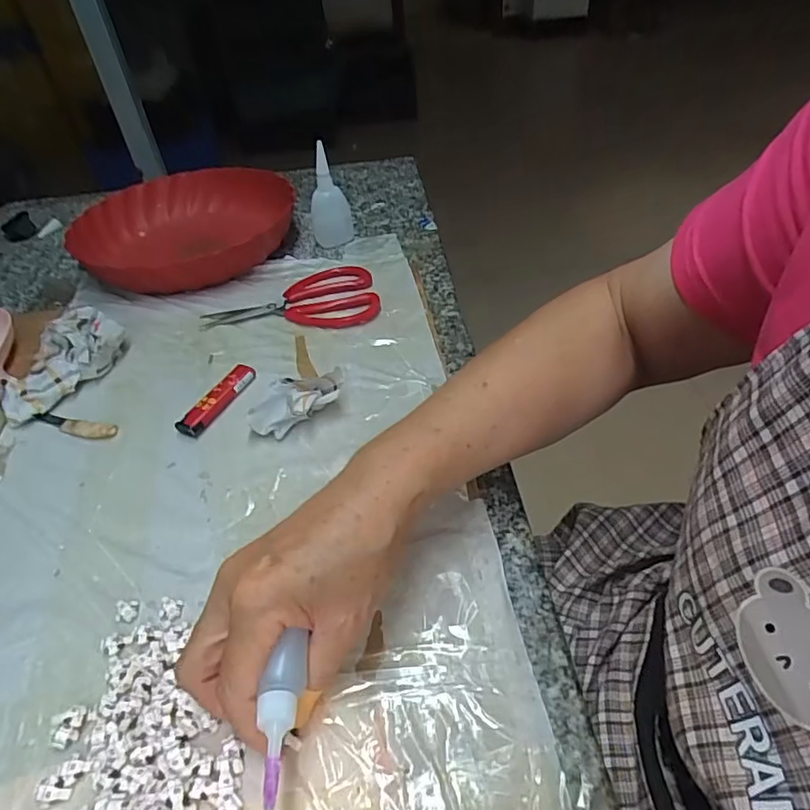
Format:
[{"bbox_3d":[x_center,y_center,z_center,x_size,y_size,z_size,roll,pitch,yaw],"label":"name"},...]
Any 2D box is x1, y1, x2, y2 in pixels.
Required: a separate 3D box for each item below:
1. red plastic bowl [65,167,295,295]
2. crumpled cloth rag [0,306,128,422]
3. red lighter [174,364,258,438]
[{"bbox_3d":[-0.256,-0.198,0.656,0.224,0.081,0.202,-35,51,-27],"label":"red plastic bowl"},{"bbox_3d":[-0.298,-0.039,0.479,0.076,0.033,0.114,24,52,29],"label":"crumpled cloth rag"},{"bbox_3d":[-0.147,-0.004,0.436,0.022,0.011,0.075,15,48,22],"label":"red lighter"}]

